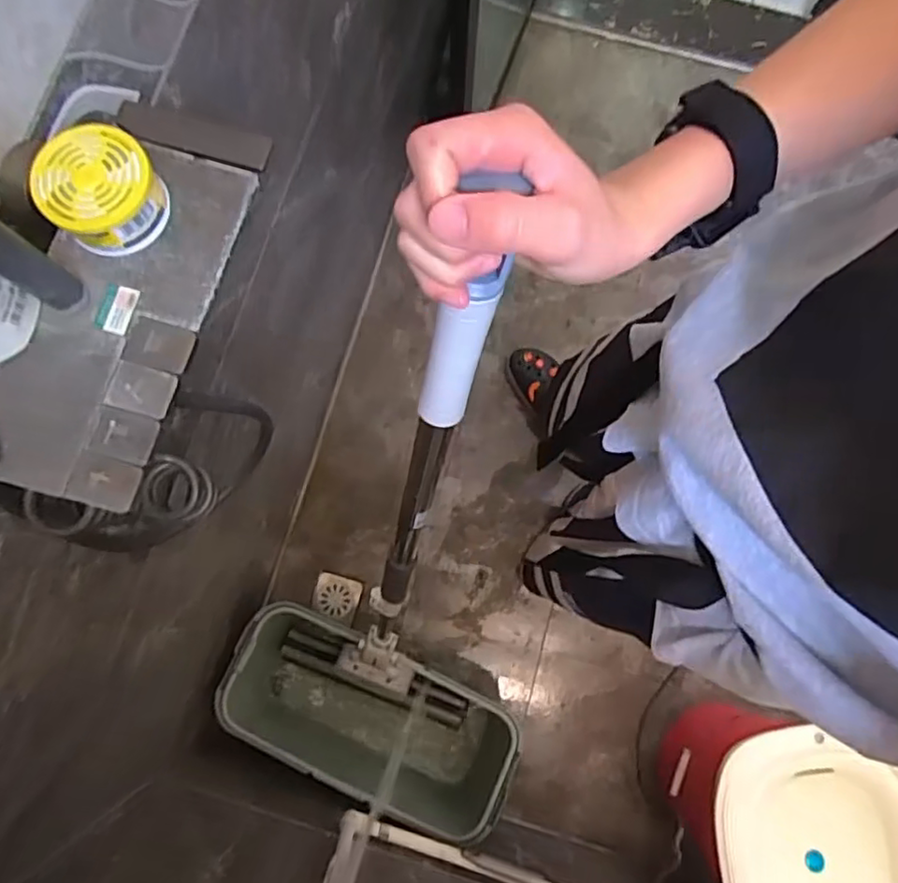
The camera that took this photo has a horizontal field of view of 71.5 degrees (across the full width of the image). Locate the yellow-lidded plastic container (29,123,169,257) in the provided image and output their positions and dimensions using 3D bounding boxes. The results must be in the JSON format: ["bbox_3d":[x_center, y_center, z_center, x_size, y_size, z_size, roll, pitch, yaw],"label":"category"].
[{"bbox_3d":[-0.214,-0.155,0.386,0.066,0.041,0.063,0,80,-1],"label":"yellow-lidded plastic container"}]

